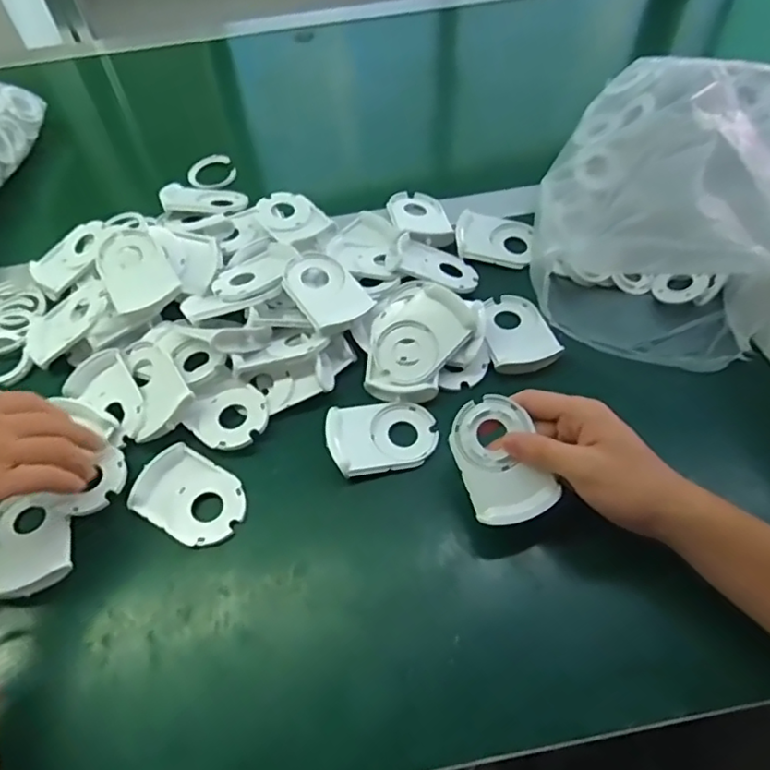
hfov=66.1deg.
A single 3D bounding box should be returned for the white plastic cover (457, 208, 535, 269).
[{"bbox_3d":[0.104,-0.139,0.563,0.072,0.018,0.053,11,57,11],"label":"white plastic cover"}]

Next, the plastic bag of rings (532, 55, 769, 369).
[{"bbox_3d":[0.264,-0.175,0.507,0.229,0.114,0.279,27,62,20],"label":"plastic bag of rings"}]

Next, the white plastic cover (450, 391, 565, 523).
[{"bbox_3d":[0.077,0.050,0.401,0.054,0.018,0.083,-23,79,3],"label":"white plastic cover"}]

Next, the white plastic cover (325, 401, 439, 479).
[{"bbox_3d":[-0.002,0.038,0.452,0.082,0.019,0.057,-13,56,-6],"label":"white plastic cover"}]

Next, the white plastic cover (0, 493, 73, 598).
[{"bbox_3d":[-0.252,0.111,0.421,0.056,0.015,0.077,-16,57,-8],"label":"white plastic cover"}]

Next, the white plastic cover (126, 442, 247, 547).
[{"bbox_3d":[-0.142,0.080,0.433,0.080,0.010,0.058,25,61,18],"label":"white plastic cover"}]

